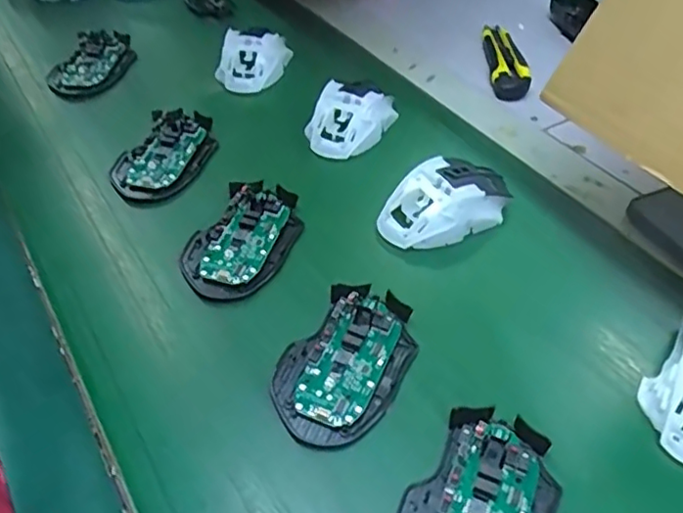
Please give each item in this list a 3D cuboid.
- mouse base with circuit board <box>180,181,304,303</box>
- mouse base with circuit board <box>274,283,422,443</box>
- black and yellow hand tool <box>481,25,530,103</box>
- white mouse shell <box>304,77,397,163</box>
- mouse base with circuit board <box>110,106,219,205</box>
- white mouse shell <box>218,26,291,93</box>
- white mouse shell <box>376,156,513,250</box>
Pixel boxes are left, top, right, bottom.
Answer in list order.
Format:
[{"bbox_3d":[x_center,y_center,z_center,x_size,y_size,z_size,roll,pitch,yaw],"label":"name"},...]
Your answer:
[{"bbox_3d":[-0.074,-0.017,0.470,0.070,0.019,0.115,23,50,22],"label":"mouse base with circuit board"},{"bbox_3d":[0.003,0.067,0.392,0.073,0.016,0.114,25,51,23],"label":"mouse base with circuit board"},{"bbox_3d":[0.178,-0.212,0.663,0.040,0.018,0.157,3,46,3],"label":"black and yellow hand tool"},{"bbox_3d":[0.008,-0.134,0.574,0.066,0.035,0.102,24,51,22],"label":"white mouse shell"},{"bbox_3d":[-0.157,-0.095,0.548,0.069,0.022,0.117,17,48,16],"label":"mouse base with circuit board"},{"bbox_3d":[-0.097,-0.211,0.649,0.070,0.036,0.086,6,46,6],"label":"white mouse shell"},{"bbox_3d":[0.084,-0.046,0.489,0.115,0.035,0.064,-23,50,-20],"label":"white mouse shell"}]

